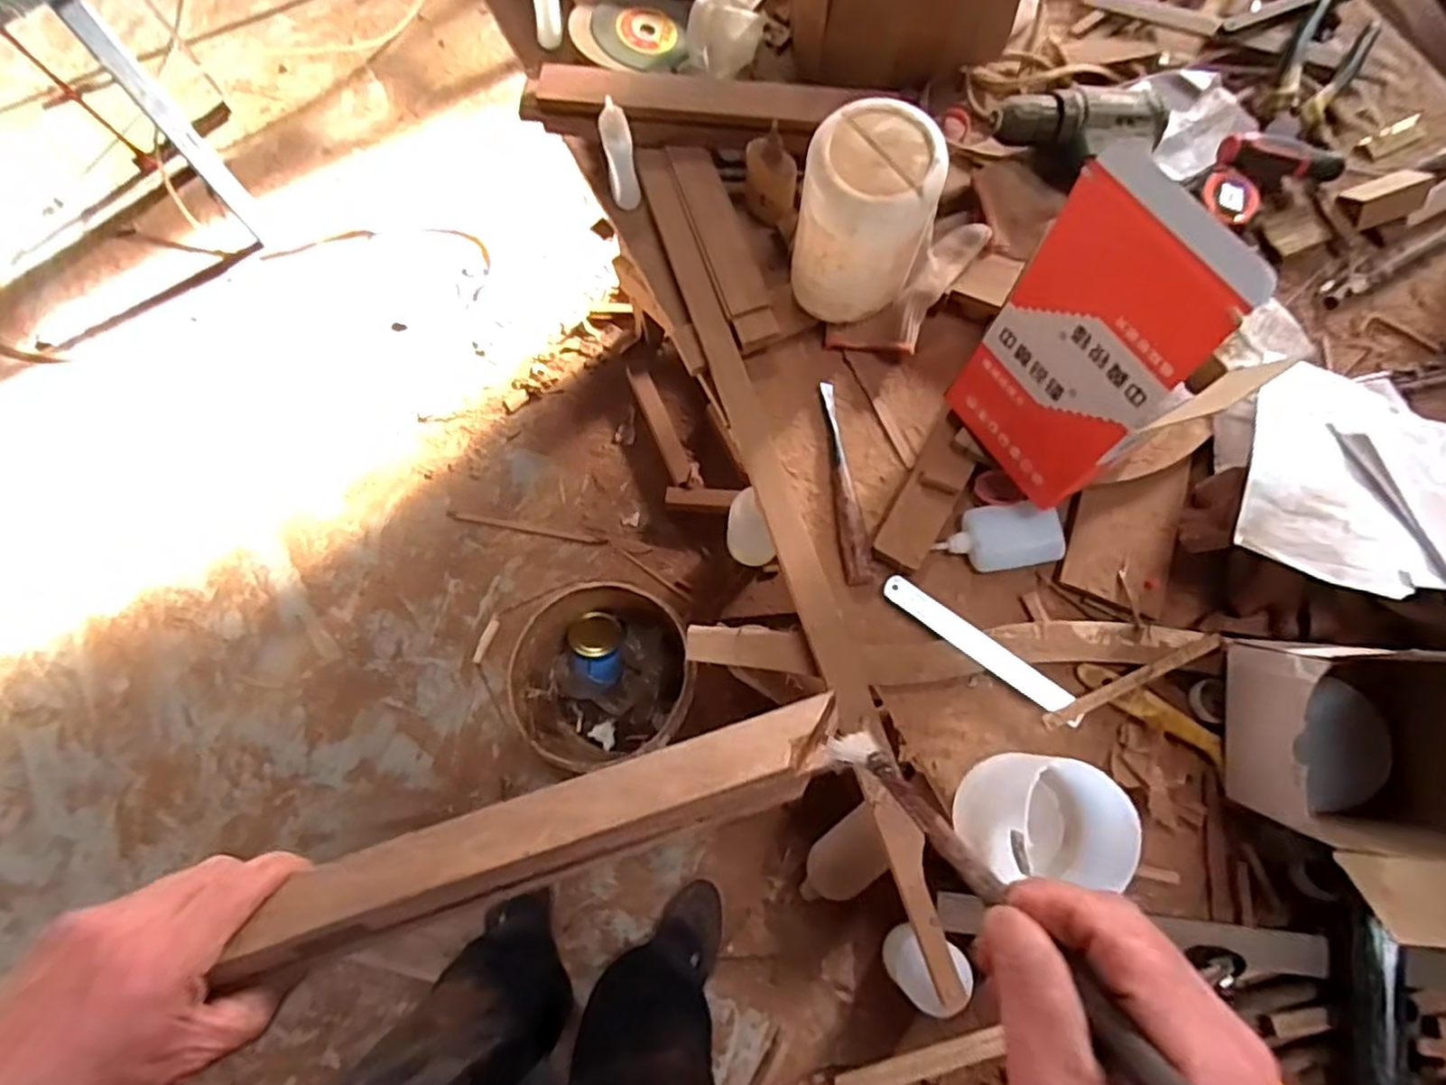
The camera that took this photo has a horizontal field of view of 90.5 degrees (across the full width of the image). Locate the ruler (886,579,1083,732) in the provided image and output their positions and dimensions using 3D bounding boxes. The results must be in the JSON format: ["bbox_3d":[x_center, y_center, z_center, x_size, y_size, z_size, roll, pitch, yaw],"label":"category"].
[{"bbox_3d":[0.198,0.080,0.550,0.167,0.006,0.021,36,92,10],"label":"ruler"}]

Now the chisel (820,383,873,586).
[{"bbox_3d":[0.096,-0.052,0.586,0.020,0.018,0.175,-7,75,-3],"label":"chisel"}]

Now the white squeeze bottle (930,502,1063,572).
[{"bbox_3d":[0.219,-0.004,0.566,0.091,0.019,0.052,-7,75,-2],"label":"white squeeze bottle"}]

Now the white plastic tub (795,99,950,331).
[{"bbox_3d":[0.105,-0.239,0.543,0.091,0.143,0.081,21,75,5],"label":"white plastic tub"}]

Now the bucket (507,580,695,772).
[{"bbox_3d":[-0.182,0.202,1.104,0.220,0.236,0.240,0,75,-1],"label":"bucket"}]

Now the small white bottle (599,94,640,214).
[{"bbox_3d":[-0.091,-0.338,0.627,0.026,0.094,0.022,-10,54,-3],"label":"small white bottle"}]

